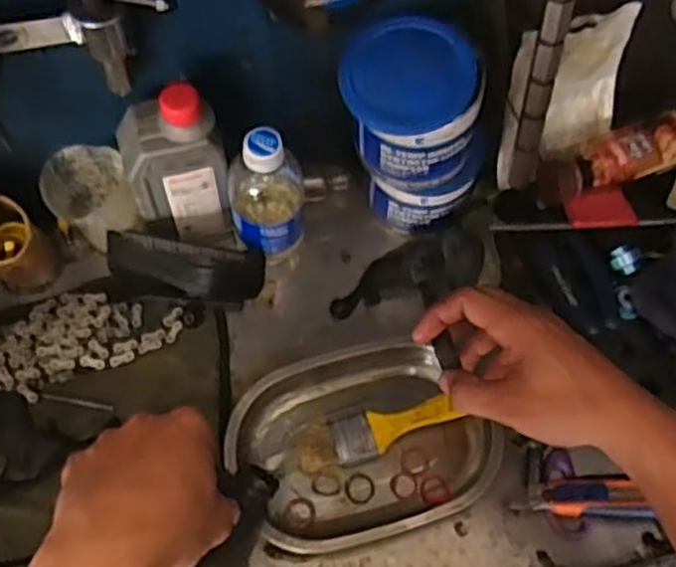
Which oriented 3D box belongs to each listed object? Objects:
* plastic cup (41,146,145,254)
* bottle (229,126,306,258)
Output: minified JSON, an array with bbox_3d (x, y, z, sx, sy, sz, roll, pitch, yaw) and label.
[{"bbox_3d":[-0.212,-0.070,0.654,0.068,0.076,0.070,1,64,-1],"label":"plastic cup"},{"bbox_3d":[-0.060,-0.073,0.636,0.061,0.164,0.065,-2,64,-2],"label":"bottle"}]

